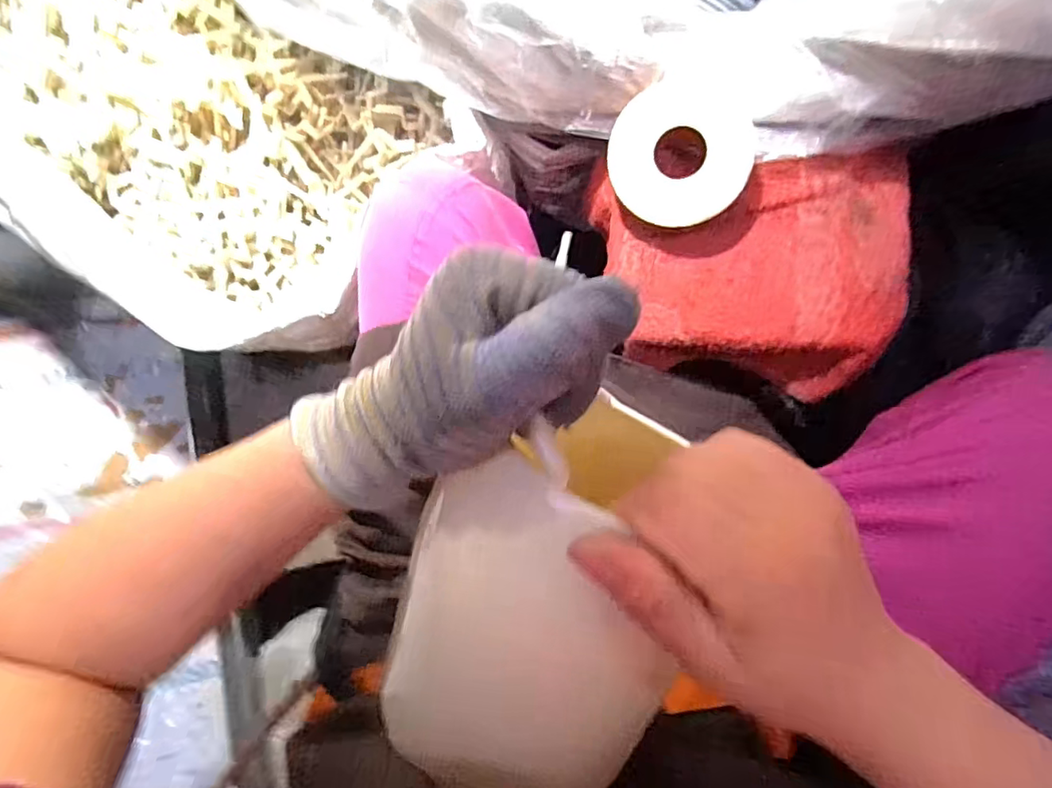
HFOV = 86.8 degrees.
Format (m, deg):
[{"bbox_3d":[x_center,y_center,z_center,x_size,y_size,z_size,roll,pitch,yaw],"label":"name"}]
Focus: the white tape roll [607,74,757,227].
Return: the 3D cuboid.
[{"bbox_3d":[0.114,-0.178,0.411,0.096,0.041,0.112,18,88,10],"label":"white tape roll"}]

